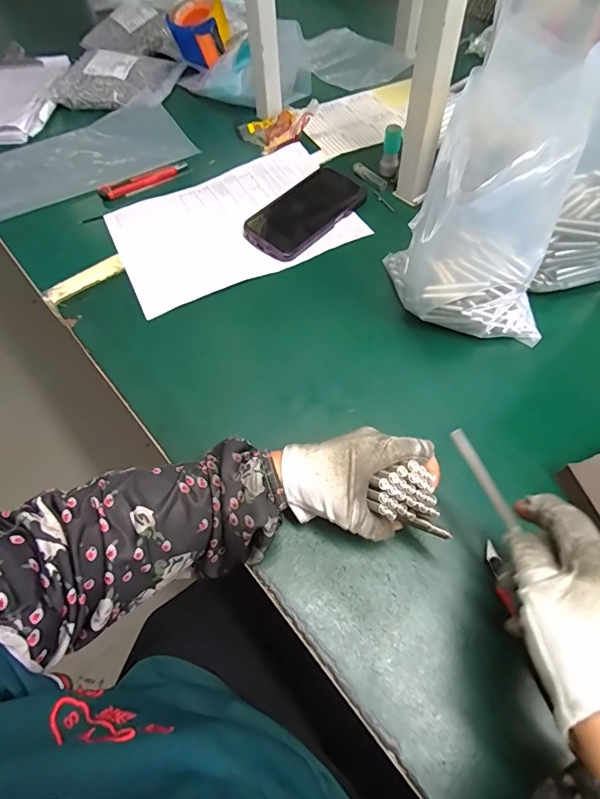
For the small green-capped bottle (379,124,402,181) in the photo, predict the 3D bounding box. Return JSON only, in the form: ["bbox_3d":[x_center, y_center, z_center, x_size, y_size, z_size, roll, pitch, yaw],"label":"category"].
[{"bbox_3d":[0.121,-0.329,0.591,0.023,0.059,0.028,9,58,7],"label":"small green-capped bottle"}]

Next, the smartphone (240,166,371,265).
[{"bbox_3d":[0.010,-0.243,0.566,0.083,0.017,0.182,33,64,21],"label":"smartphone"}]

